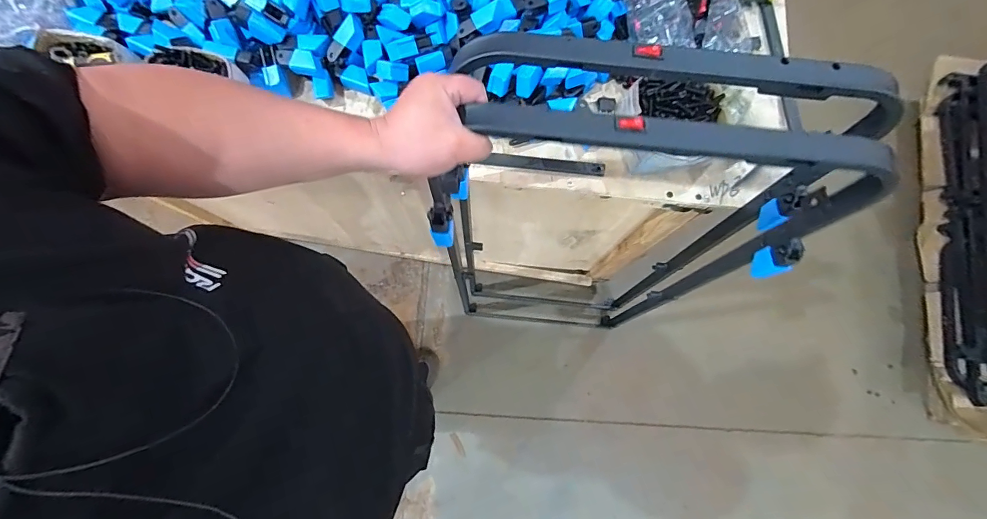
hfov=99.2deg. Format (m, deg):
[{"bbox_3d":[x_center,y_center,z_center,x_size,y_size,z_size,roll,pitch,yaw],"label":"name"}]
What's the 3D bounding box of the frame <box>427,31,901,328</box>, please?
[{"bbox_3d":[0.187,0.008,0.935,0.505,1.111,0.133,5,74,3],"label":"frame"}]

